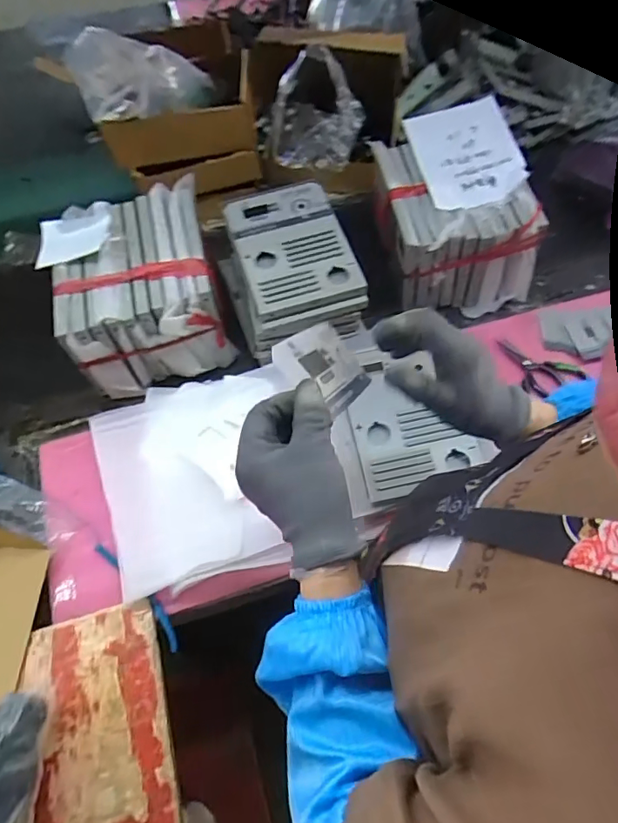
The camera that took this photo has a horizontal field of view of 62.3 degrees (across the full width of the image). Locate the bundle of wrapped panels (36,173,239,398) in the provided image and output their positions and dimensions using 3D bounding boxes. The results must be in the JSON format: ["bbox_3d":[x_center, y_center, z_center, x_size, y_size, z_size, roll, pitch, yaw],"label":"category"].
[{"bbox_3d":[-0.245,-0.182,0.750,0.218,0.152,0.246,-17,63,-8],"label":"bundle of wrapped panels"}]

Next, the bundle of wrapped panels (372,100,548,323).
[{"bbox_3d":[0.218,-0.326,0.812,0.199,0.168,0.292,-10,62,-4],"label":"bundle of wrapped panels"}]

